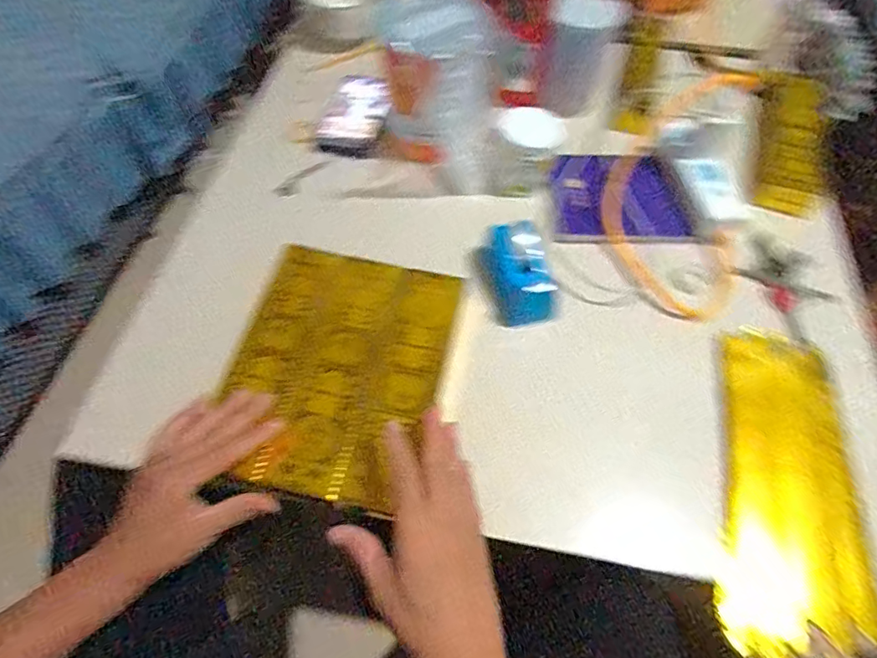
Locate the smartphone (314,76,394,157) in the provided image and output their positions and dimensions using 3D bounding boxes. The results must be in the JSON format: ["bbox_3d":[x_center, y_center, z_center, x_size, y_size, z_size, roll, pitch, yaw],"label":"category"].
[{"bbox_3d":[-0.118,-0.310,0.714,0.092,0.013,0.174,5,60,1],"label":"smartphone"}]

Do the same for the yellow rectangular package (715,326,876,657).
[{"bbox_3d":[0.328,0.140,0.467,0.122,0.015,0.309,14,60,7],"label":"yellow rectangular package"}]

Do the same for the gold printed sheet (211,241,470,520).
[{"bbox_3d":[-0.097,0.034,0.483,0.199,0.010,0.247,11,60,4],"label":"gold printed sheet"}]

